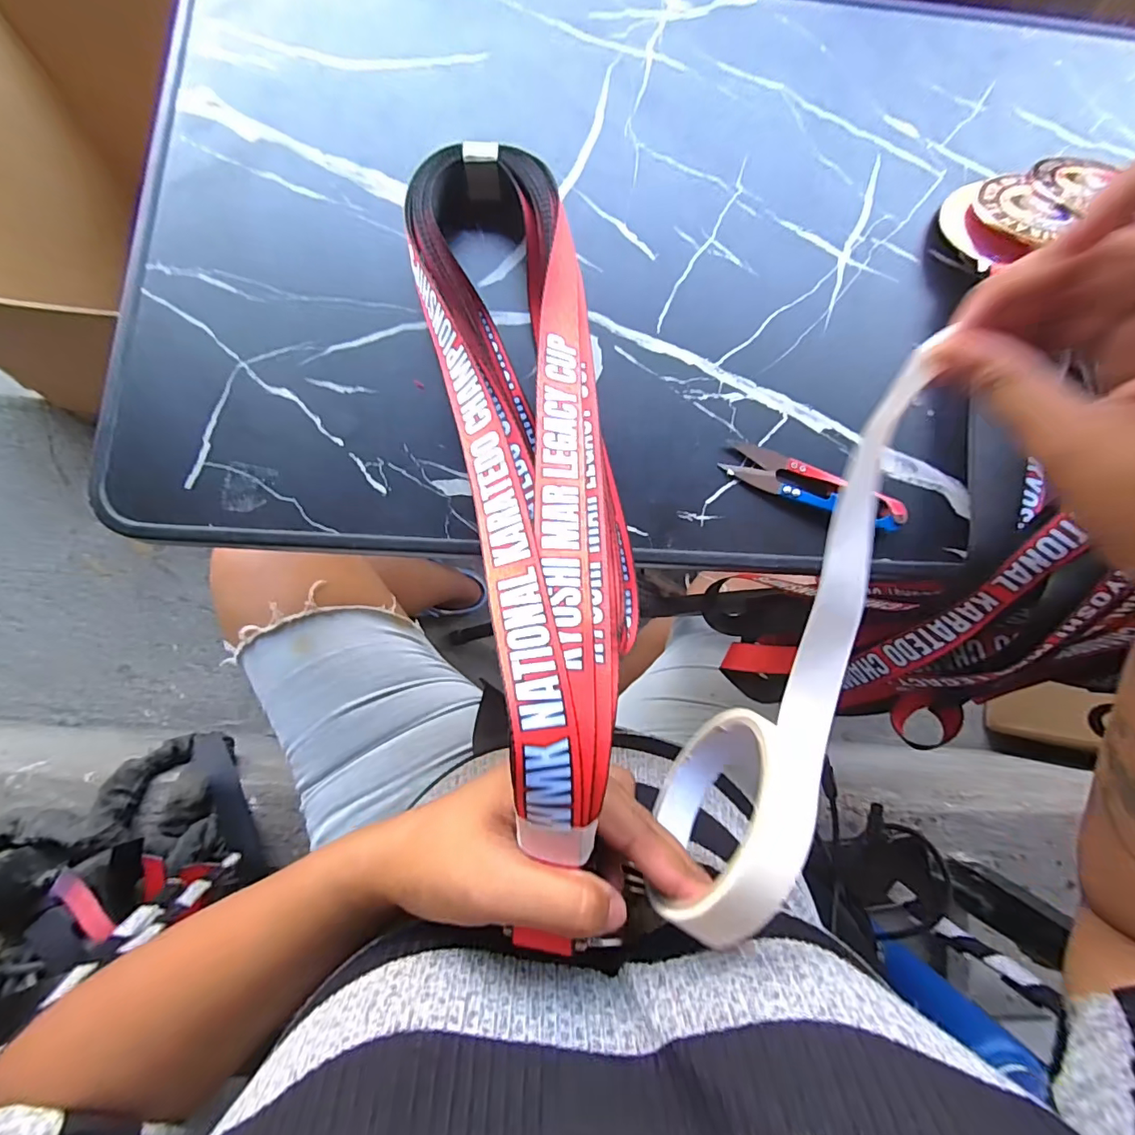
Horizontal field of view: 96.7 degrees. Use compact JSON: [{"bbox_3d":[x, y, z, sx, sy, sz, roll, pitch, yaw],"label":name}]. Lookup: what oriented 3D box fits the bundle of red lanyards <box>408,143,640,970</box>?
[{"bbox_3d":[-0.014,-0.039,0.243,0.087,0.062,0.378,-8,71,-6],"label":"bundle of red lanyards"}]

